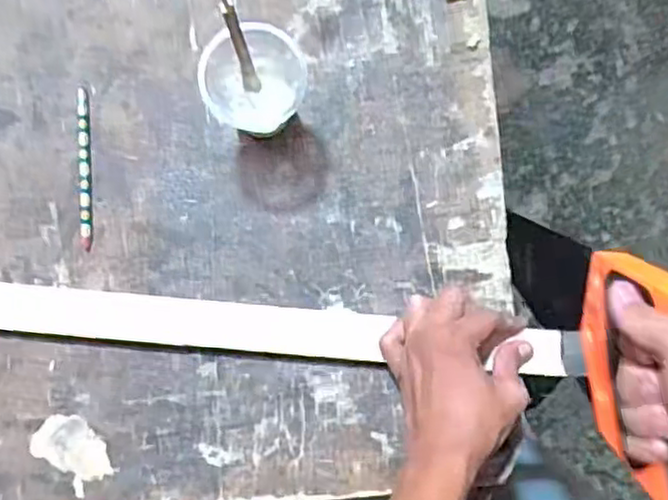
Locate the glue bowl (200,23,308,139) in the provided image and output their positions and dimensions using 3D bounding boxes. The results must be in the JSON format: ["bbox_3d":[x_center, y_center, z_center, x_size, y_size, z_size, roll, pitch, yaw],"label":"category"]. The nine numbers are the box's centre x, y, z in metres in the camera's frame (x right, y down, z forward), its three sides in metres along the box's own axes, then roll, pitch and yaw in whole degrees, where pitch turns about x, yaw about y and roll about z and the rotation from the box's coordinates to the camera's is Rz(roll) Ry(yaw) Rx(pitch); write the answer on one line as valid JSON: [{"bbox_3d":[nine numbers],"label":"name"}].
[{"bbox_3d":[-0.056,-0.118,0.493,0.075,0.086,0.064,-12,90,-2],"label":"glue bowl"}]

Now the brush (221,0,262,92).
[{"bbox_3d":[-0.063,-0.136,0.470,0.011,0.082,0.013,-17,68,-2],"label":"brush"}]

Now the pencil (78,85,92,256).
[{"bbox_3d":[-0.193,-0.063,0.535,0.009,0.004,0.123,-1,89,-2],"label":"pencil"}]

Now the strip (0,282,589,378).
[{"bbox_3d":[-0.065,0.061,0.540,0.522,0.014,0.037,5,89,-2],"label":"strip"}]

